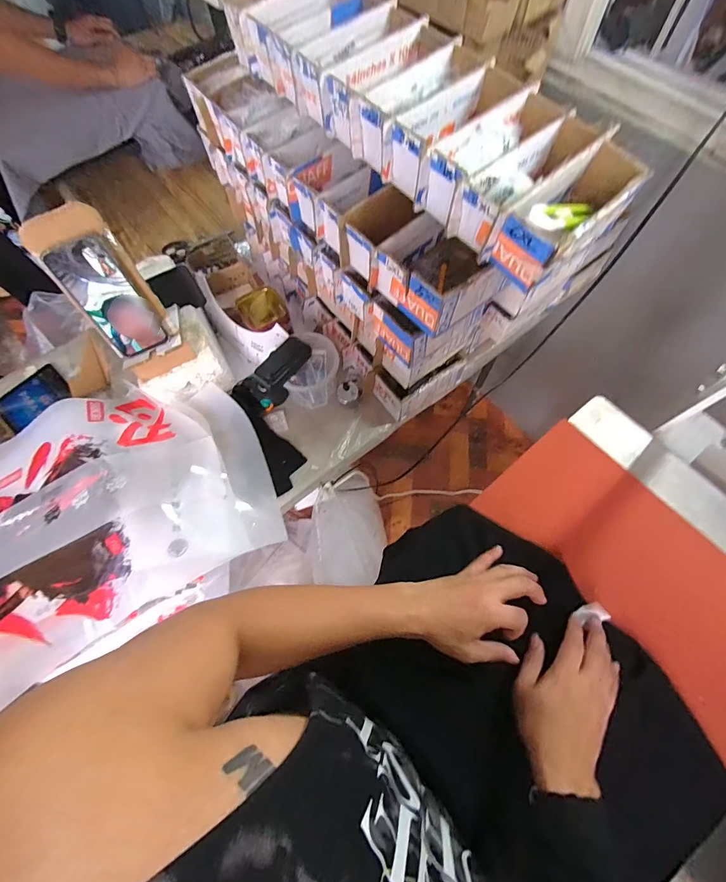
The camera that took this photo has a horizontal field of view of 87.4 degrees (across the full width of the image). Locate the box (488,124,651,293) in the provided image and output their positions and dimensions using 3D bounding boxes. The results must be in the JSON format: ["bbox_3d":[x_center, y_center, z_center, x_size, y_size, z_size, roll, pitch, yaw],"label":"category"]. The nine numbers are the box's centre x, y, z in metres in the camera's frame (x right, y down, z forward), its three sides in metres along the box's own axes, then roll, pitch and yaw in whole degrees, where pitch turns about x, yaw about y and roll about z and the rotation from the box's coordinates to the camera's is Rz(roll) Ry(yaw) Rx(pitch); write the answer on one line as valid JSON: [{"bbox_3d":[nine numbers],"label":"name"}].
[{"bbox_3d":[0.227,-0.247,0.415,0.162,0.071,0.070,-39,72,-13],"label":"box"}]

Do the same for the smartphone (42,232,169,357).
[{"bbox_3d":[-0.361,-0.202,0.550,0.081,0.168,0.013,-29,52,-10],"label":"smartphone"}]

